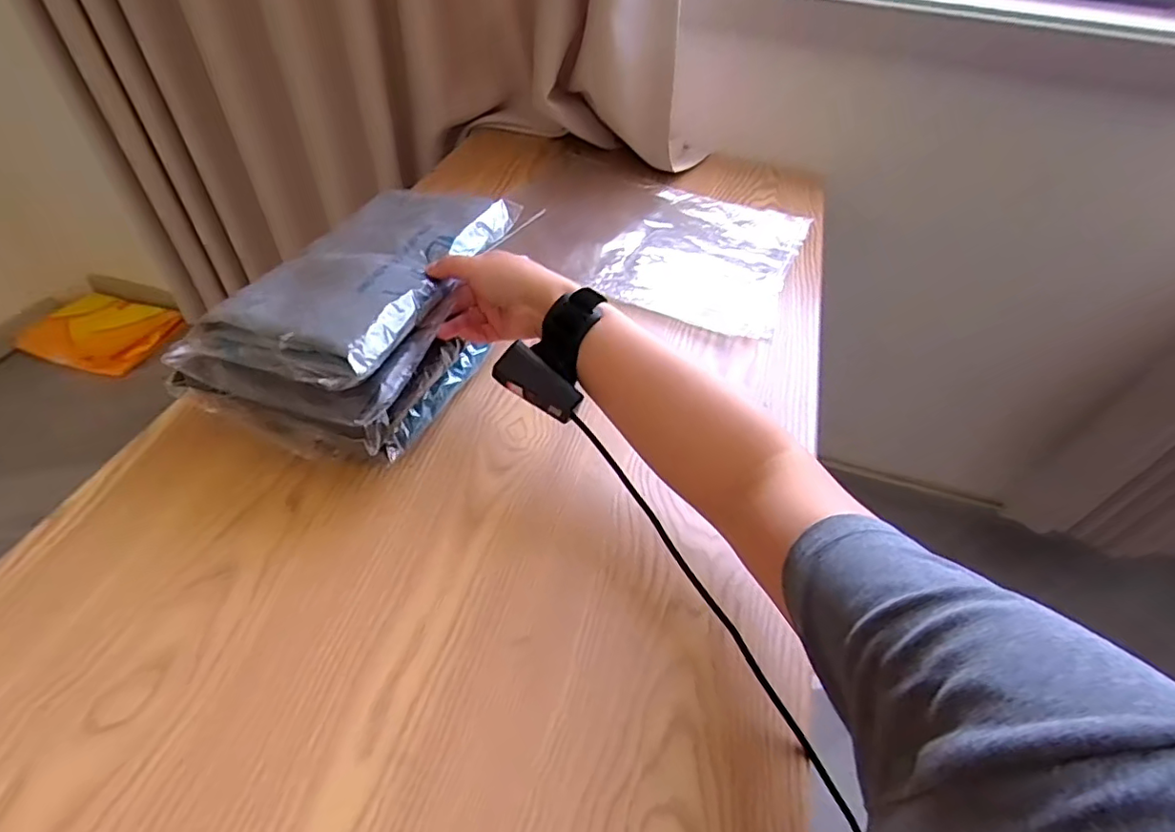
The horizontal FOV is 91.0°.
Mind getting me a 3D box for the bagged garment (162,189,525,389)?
[{"bbox_3d":[-0.188,-0.131,0.499,0.148,0.033,0.290,20,49,12],"label":"bagged garment"}]

